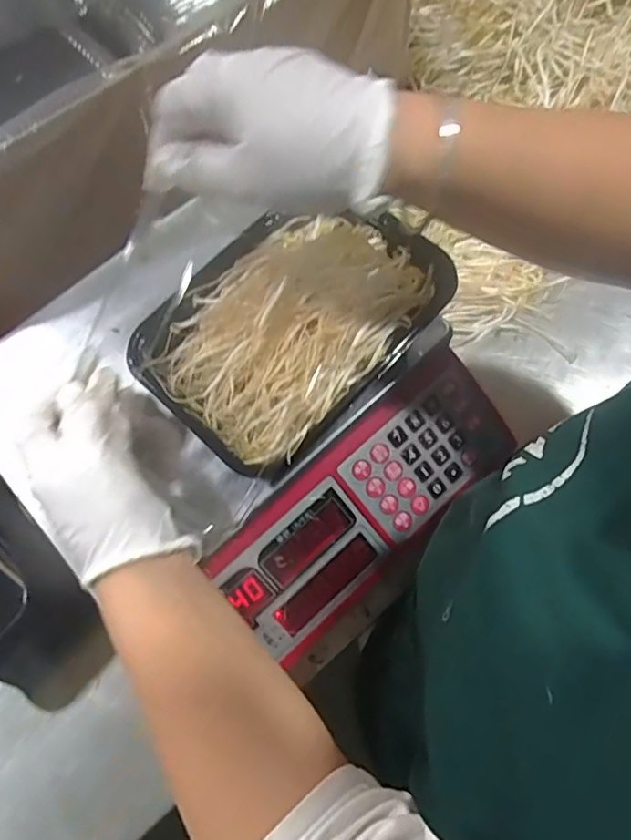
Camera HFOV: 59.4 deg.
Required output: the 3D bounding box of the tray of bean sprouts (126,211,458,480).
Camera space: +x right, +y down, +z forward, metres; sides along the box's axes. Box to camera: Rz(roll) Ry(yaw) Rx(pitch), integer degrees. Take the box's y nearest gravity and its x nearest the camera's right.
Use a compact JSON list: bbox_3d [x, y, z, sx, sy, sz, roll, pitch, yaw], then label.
[{"bbox_3d":[-0.015,-0.065,0.316,0.121,0.045,0.173,41,77,14],"label":"tray of bean sprouts"}]

